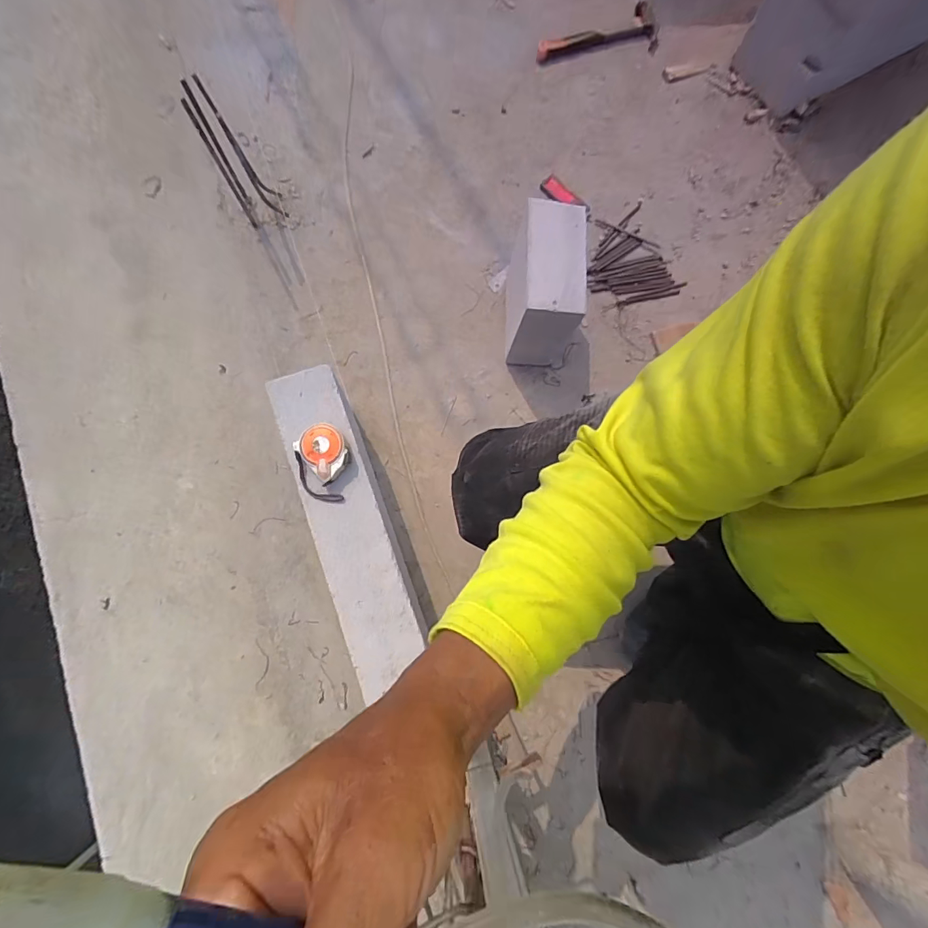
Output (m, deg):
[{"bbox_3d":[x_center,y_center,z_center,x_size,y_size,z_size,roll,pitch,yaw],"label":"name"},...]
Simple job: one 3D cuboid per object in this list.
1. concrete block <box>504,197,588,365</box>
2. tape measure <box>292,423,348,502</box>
[{"bbox_3d":[0.142,-0.319,0.833,0.109,0.233,0.206,4,80,-1],"label":"concrete block"},{"bbox_3d":[-0.203,-0.003,0.639,0.078,0.042,0.104,10,79,-2],"label":"tape measure"}]

